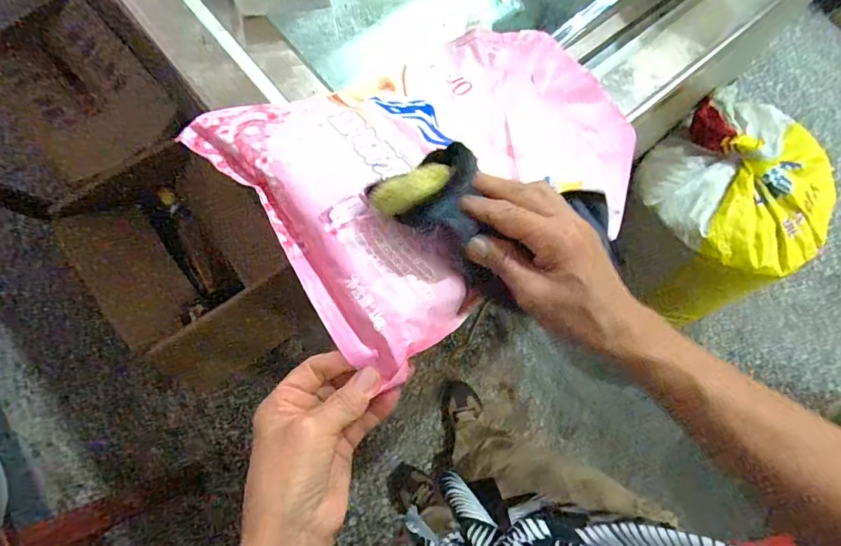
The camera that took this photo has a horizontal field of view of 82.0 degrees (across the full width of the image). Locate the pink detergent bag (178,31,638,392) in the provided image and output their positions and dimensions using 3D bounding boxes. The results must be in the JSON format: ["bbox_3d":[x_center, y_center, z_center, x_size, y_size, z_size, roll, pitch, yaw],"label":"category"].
[{"bbox_3d":[0.032,-0.090,0.376,0.316,0.048,0.230,-29,75,-26],"label":"pink detergent bag"}]

